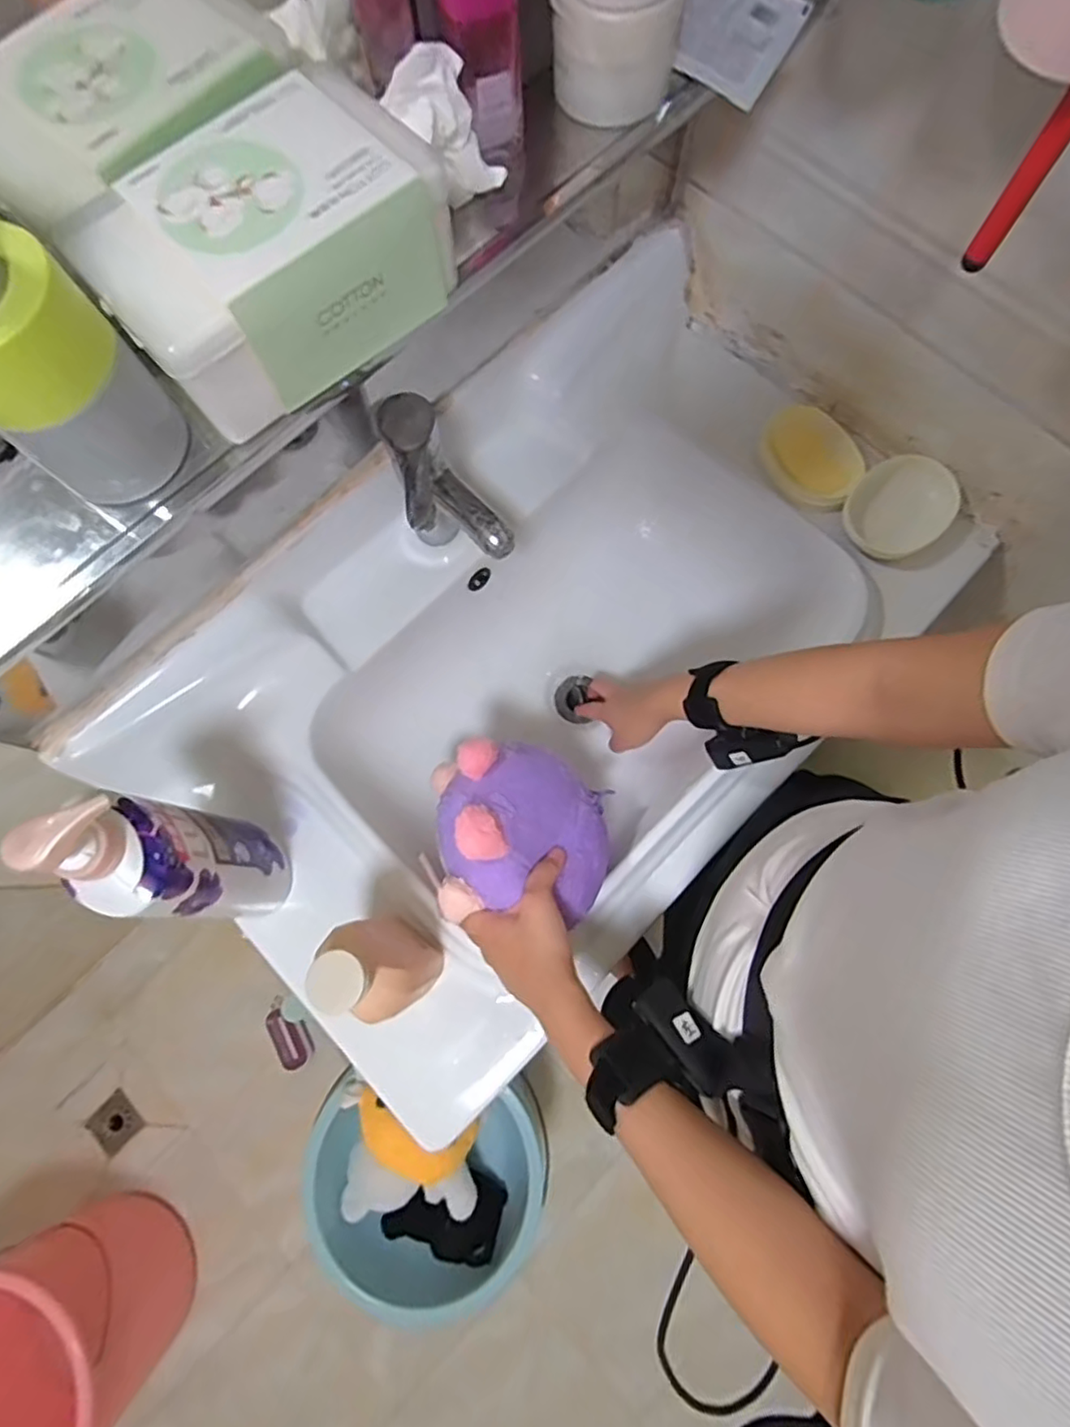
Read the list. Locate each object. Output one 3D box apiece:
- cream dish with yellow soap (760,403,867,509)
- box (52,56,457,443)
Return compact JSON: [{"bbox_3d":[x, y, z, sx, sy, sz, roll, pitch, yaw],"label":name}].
[{"bbox_3d":[0.295,-0.272,0.675,0.108,0.025,0.103,0,76,1],"label":"cream dish with yellow soap"},{"bbox_3d":[-0.147,-0.254,0.338,0.170,0.064,0.130,-41,79,-8],"label":"box"}]

